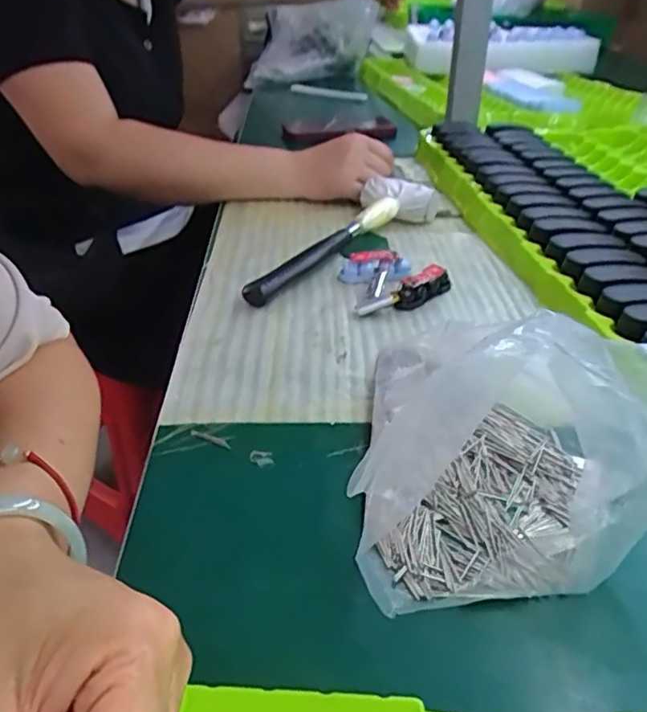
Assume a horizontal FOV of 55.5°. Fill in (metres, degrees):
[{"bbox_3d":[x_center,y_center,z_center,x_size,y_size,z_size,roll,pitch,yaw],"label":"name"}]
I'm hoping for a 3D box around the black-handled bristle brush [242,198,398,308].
[{"bbox_3d":[0.007,-0.097,0.550,0.022,0.032,0.211,21,38,31],"label":"black-handled bristle brush"}]

